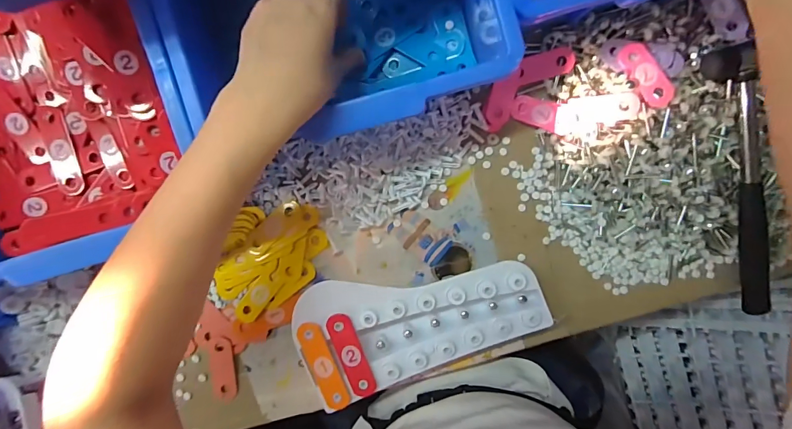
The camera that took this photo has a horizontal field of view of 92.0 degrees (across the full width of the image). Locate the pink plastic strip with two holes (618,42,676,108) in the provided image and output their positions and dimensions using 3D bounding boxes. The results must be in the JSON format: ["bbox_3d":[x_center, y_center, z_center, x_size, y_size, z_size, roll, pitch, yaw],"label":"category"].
[{"bbox_3d":[0.219,-0.122,0.334,0.025,0.005,0.062,-35,89,9],"label":"pink plastic strip with two holes"}]

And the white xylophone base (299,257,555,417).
[{"bbox_3d":[0.019,0.091,0.365,0.221,0.041,0.105,-20,97,3],"label":"white xylophone base"}]

